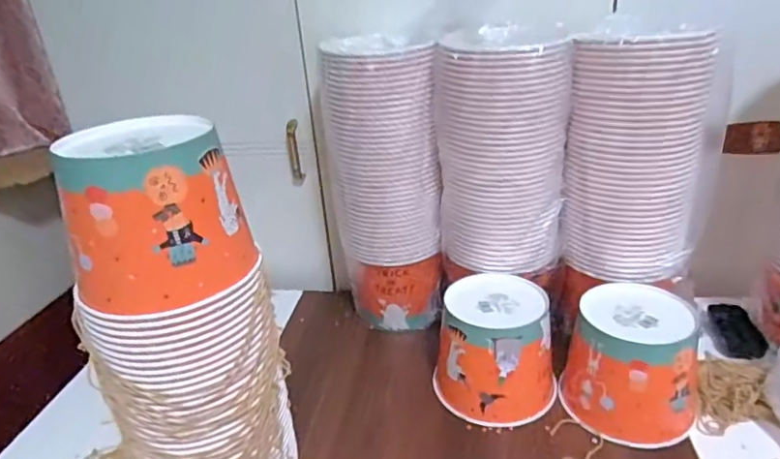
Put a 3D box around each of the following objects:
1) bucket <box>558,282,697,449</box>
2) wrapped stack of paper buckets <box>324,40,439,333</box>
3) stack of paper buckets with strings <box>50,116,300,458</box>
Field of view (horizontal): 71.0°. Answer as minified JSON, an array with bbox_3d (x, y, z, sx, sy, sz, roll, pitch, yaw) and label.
[{"bbox_3d":[0.292,0.159,0.661,0.147,0.130,0.142,10,29,28],"label":"bucket"},{"bbox_3d":[-0.010,-0.049,0.807,0.141,0.425,0.124,-8,26,-6],"label":"wrapped stack of paper buckets"},{"bbox_3d":[-0.197,0.119,0.528,0.156,0.406,0.167,12,30,31],"label":"stack of paper buckets with strings"}]

